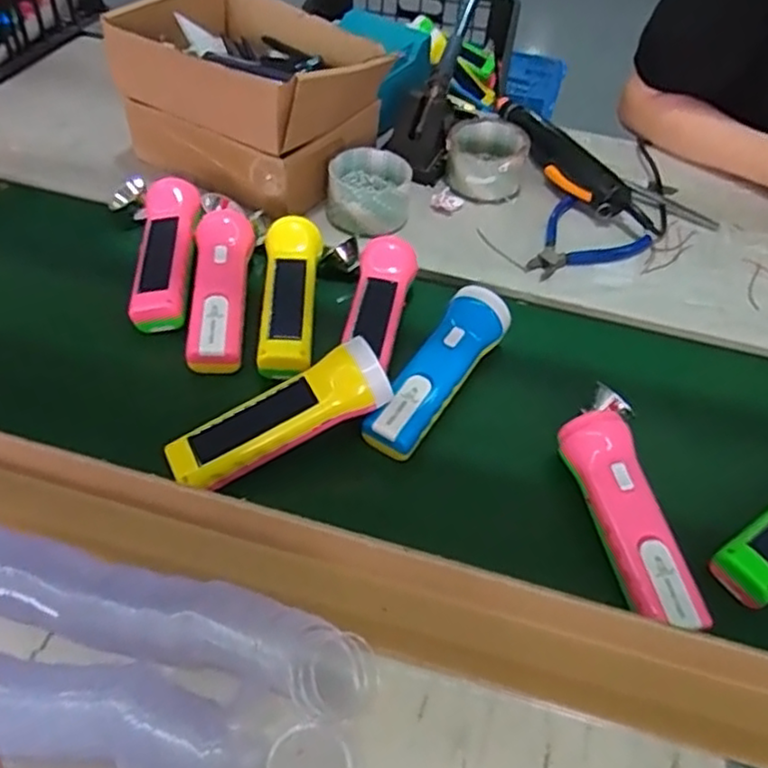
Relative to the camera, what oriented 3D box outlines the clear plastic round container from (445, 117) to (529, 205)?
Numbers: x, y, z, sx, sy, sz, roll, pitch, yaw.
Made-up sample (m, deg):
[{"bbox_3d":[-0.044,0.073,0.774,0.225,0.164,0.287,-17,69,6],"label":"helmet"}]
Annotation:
[{"bbox_3d":[0.111,-0.247,0.746,0.088,0.047,0.090,11,51,0],"label":"clear plastic round container"}]

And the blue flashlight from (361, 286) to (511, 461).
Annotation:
[{"bbox_3d":[0.048,-0.010,0.548,0.048,0.047,0.170,28,55,16],"label":"blue flashlight"}]

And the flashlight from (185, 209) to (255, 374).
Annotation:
[{"bbox_3d":[-0.136,-0.084,0.586,0.052,0.034,0.165,0,52,-8],"label":"flashlight"}]

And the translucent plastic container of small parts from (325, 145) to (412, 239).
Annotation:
[{"bbox_3d":[-0.015,-0.190,0.685,0.082,0.049,0.091,7,51,-3],"label":"translucent plastic container of small parts"}]

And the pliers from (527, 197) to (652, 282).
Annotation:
[{"bbox_3d":[0.199,-0.140,0.687,0.102,0.012,0.133,34,55,17],"label":"pliers"}]

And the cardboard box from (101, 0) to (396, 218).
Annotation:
[{"bbox_3d":[-0.127,-0.306,0.712,0.226,0.138,0.215,32,54,16],"label":"cardboard box"}]

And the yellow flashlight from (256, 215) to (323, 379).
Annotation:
[{"bbox_3d":[-0.081,-0.081,0.586,0.050,0.038,0.168,4,52,-5],"label":"yellow flashlight"}]

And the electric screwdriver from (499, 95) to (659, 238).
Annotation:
[{"bbox_3d":[0.194,-0.246,0.756,0.064,0.031,0.259,-22,58,-23],"label":"electric screwdriver"}]

